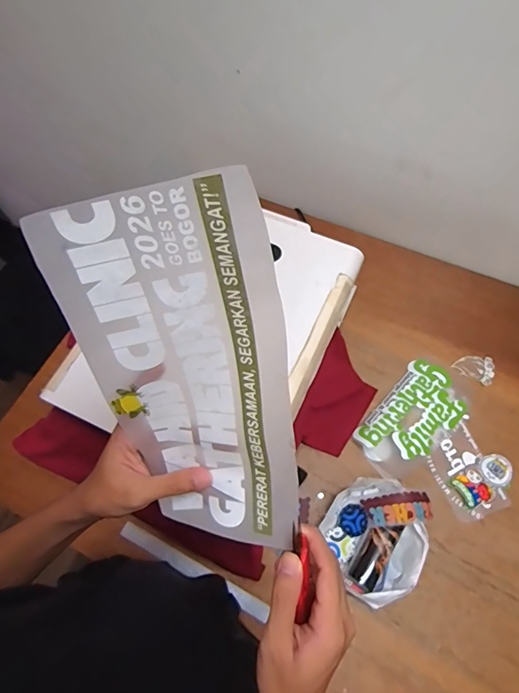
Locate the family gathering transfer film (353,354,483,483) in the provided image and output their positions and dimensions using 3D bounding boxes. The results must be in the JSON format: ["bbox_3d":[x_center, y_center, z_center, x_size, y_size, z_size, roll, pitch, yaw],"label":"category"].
[{"bbox_3d":[0.314,0.135,0.813,0.261,0.033,0.139,-39,68,-15],"label":"family gathering transfer film"}]

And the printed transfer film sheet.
[{"bbox_3d":[-0.047,0.030,0.290,0.134,0.269,0.041,-6,28,7],"label":"printed transfer film sheet"}]

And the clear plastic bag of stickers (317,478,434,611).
[{"bbox_3d":[0.202,0.328,0.713,0.165,0.056,0.194,33,70,17],"label":"clear plastic bag of stickers"}]

